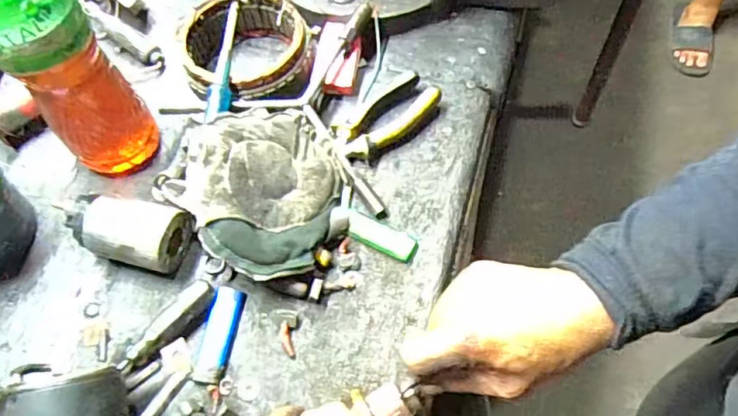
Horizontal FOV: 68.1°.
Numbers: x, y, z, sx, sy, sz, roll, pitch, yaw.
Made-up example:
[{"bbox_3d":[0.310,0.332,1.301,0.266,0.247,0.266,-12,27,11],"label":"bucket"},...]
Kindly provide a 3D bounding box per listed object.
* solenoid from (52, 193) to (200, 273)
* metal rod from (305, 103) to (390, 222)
[{"bbox_3d":[-0.208,0.022,0.477,0.106,0.047,0.055,13,64,10],"label":"solenoid"},{"bbox_3d":[-0.024,-0.044,0.510,0.012,0.008,0.128,-33,82,-13],"label":"metal rod"}]

